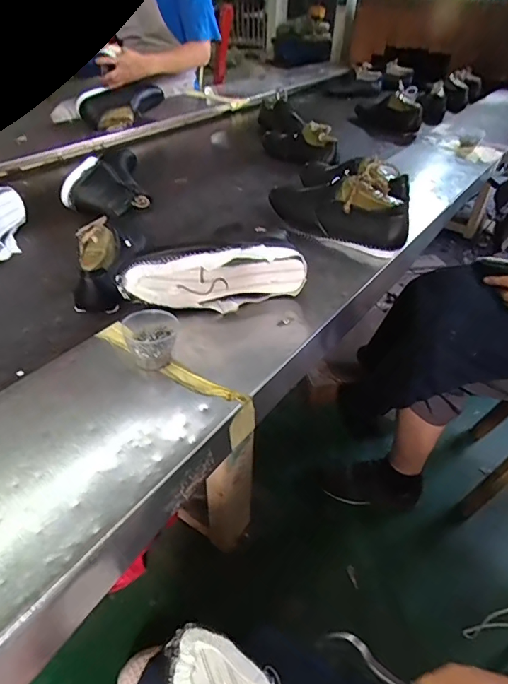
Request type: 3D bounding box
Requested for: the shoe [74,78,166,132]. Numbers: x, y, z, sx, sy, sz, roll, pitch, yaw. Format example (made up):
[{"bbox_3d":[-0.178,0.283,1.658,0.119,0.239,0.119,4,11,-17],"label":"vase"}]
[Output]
[{"bbox_3d":[-0.381,-0.693,1.346,0.099,0.105,0.251,29,46,28],"label":"shoe"}]

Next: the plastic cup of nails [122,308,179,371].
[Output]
[{"bbox_3d":[-0.121,-0.004,0.531,0.052,0.051,0.053,2,40,-2],"label":"plastic cup of nails"}]

